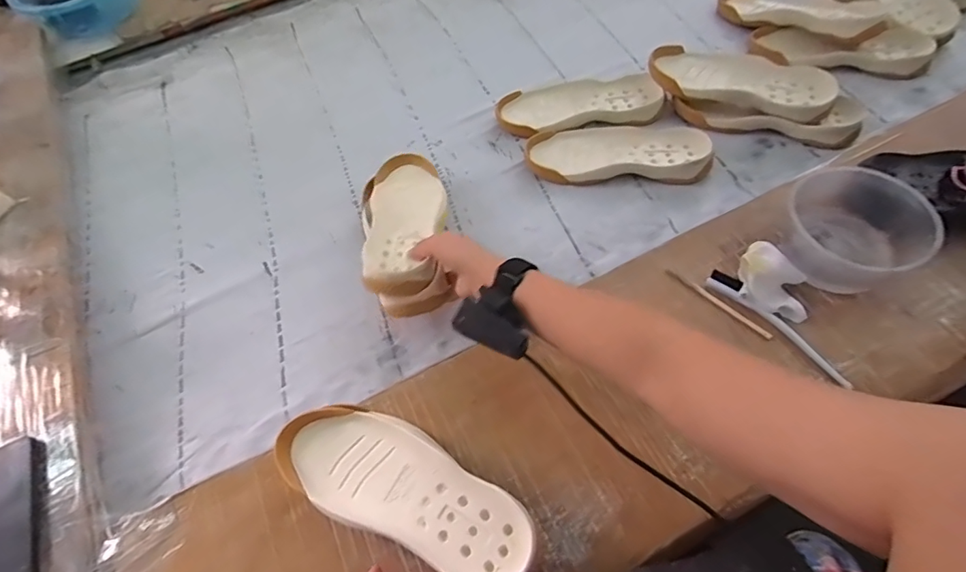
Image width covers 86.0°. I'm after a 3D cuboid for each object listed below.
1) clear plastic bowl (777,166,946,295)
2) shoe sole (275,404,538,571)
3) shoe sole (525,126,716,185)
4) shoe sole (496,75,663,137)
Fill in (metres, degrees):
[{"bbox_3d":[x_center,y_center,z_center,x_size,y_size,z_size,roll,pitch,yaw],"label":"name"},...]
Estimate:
[{"bbox_3d":[0.385,-0.056,0.553,0.131,0.068,0.127,-2,61,3],"label":"clear plastic bowl"},{"bbox_3d":[-0.068,0.184,0.466,0.249,0.062,0.100,25,65,17],"label":"shoe sole"},{"bbox_3d":[0.187,-0.182,0.715,0.243,0.036,0.088,0,61,4],"label":"shoe sole"},{"bbox_3d":[0.142,-0.267,0.777,0.241,0.034,0.101,-8,59,1],"label":"shoe sole"}]

